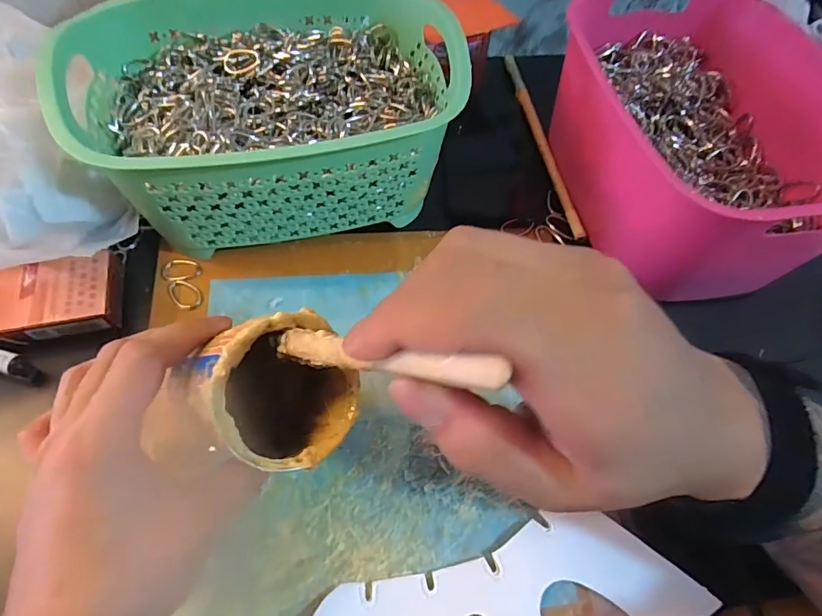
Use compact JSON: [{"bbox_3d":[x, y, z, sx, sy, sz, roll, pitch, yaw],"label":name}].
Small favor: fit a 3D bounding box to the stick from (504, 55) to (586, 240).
[{"bbox_3d":[0.130,-0.177,0.473,0.012,0.013,0.273,-4,60,-6],"label":"stick"}]

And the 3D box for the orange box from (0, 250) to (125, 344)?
[{"bbox_3d":[-0.262,-0.006,0.339,0.088,0.023,0.057,-10,61,-10],"label":"orange box"}]

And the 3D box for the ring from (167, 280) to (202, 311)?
[{"bbox_3d":[-0.175,-0.011,0.361,0.019,0.004,0.030,-36,68,-22],"label":"ring"}]

